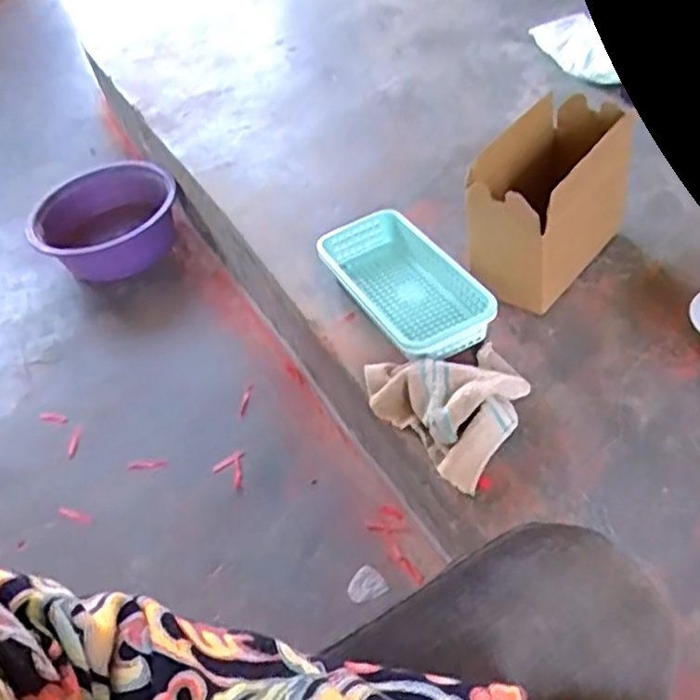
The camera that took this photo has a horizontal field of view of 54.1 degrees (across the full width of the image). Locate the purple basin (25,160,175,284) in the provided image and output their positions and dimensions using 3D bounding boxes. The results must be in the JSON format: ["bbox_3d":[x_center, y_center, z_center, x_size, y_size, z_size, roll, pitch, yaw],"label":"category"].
[{"bbox_3d":[-0.452,-0.223,1.299,0.266,0.141,0.245,-27,49,-19],"label":"purple basin"}]

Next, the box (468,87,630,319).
[{"bbox_3d":[0.237,-0.173,0.826,0.121,0.180,0.201,28,55,28],"label":"box"}]

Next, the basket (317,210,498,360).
[{"bbox_3d":[0.071,-0.084,0.872,0.141,0.060,0.255,-23,48,-16],"label":"basket"}]

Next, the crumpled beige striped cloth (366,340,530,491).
[{"bbox_3d":[0.119,0.040,0.757,0.158,0.055,0.184,-29,50,-21],"label":"crumpled beige striped cloth"}]

